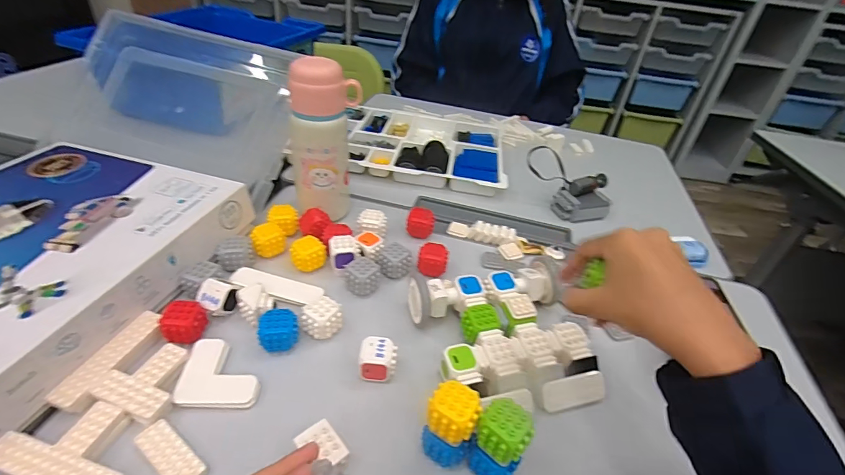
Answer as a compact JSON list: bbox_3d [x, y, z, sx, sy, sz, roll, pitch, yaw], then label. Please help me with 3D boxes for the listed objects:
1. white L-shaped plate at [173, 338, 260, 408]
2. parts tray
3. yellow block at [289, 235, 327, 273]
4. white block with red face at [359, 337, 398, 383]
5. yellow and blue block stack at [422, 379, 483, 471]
[{"bbox_3d":[-0.182,0.123,0.384,0.066,0.010,0.066,1,37,-8],"label":"white L-shaped plate"},{"bbox_3d":[-0.001,-0.170,0.783,0.289,0.033,0.261,7,37,0],"label":"parts tray"},{"bbox_3d":[-0.138,0.020,0.509,0.041,0.031,0.029,-10,40,-22],"label":"yellow block"},{"bbox_3d":[-0.042,0.118,0.402,0.033,0.034,0.031,5,37,-3],"label":"white block with red face"},{"bbox_3d":[0.022,0.152,0.336,0.038,0.075,0.034,17,38,14],"label":"yellow and blue block stack"}]

